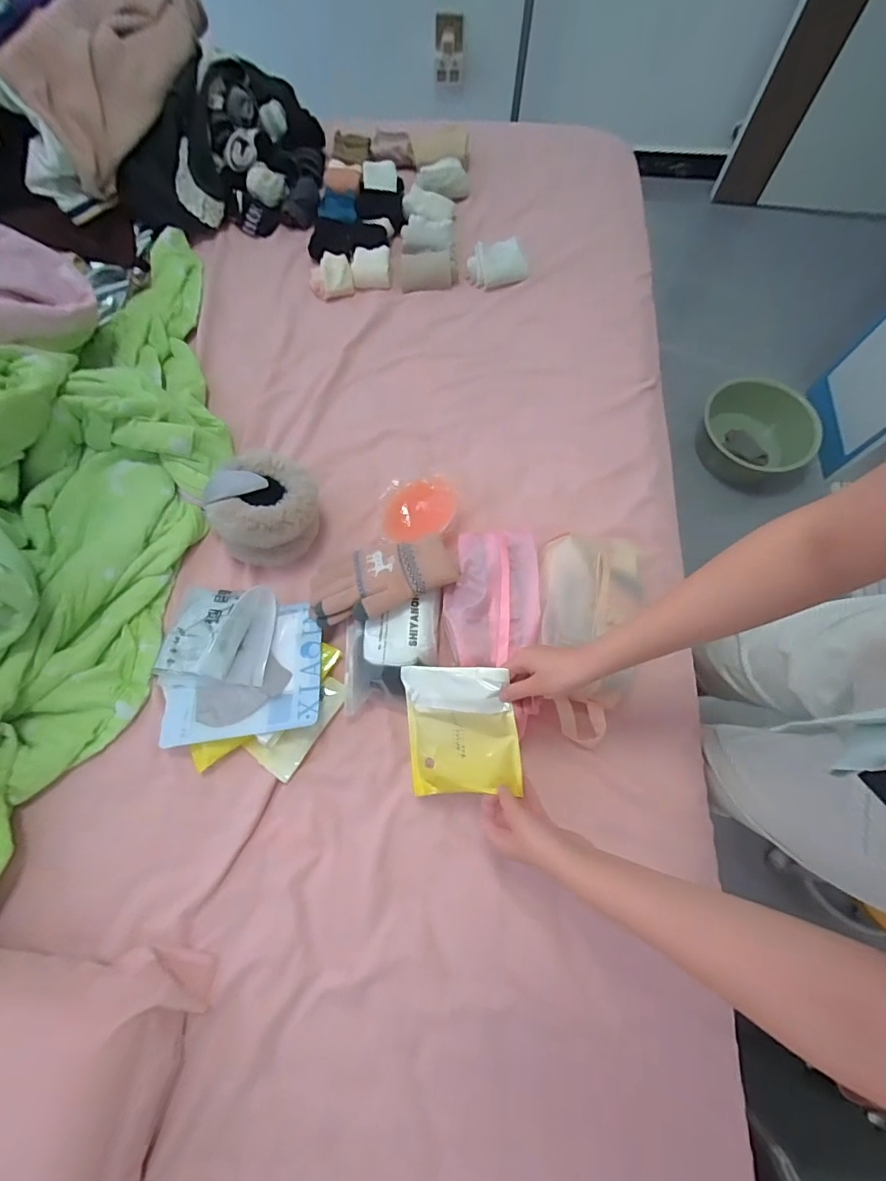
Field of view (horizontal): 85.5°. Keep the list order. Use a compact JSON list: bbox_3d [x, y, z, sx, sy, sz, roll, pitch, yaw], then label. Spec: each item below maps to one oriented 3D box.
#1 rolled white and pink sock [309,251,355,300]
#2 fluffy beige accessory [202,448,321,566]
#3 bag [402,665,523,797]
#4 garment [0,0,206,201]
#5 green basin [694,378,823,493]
[{"bbox_3d":[-0.201,-0.565,0.860,0.079,0.036,0.067,-8,71,-4],"label":"rolled white and pink sock"},{"bbox_3d":[-0.243,-0.111,0.663,0.133,0.104,0.117,-32,74,-11],"label":"fluffy beige accessory"},{"bbox_3d":[0.017,0.156,0.552,0.131,0.016,0.140,-11,82,23],"label":"bag"},{"bbox_3d":[-0.540,-0.904,0.832,0.109,0.179,0.445,20,72,6],"label":"garment"},{"bbox_3d":[0.878,-0.438,1.352,0.307,0.099,0.300,0,71,-1],"label":"green basin"}]

